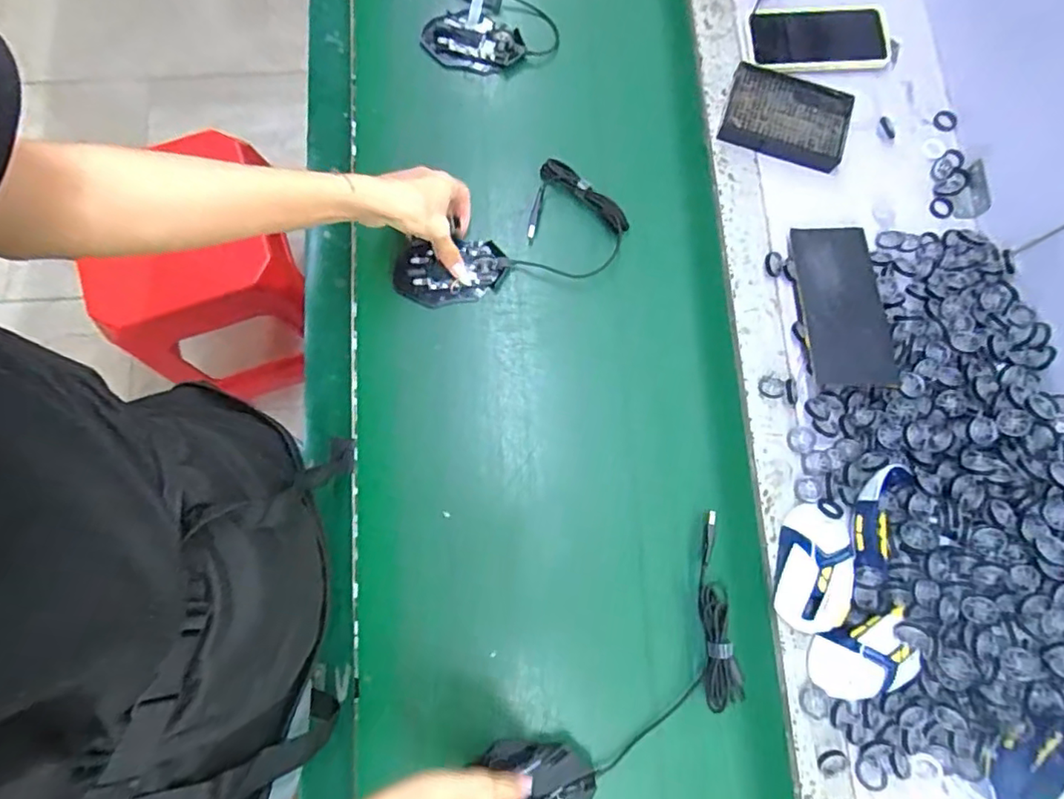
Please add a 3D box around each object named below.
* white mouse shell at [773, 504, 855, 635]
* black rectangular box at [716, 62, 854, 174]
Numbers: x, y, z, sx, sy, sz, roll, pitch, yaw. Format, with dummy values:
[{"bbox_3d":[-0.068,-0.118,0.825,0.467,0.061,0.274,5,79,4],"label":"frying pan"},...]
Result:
[{"bbox_3d":[0.272,0.161,0.554,0.065,0.039,0.121,9,78,2],"label":"white mouse shell"},{"bbox_3d":[0.289,-0.320,0.658,0.135,0.023,0.094,20,78,5],"label":"black rectangular box"}]

